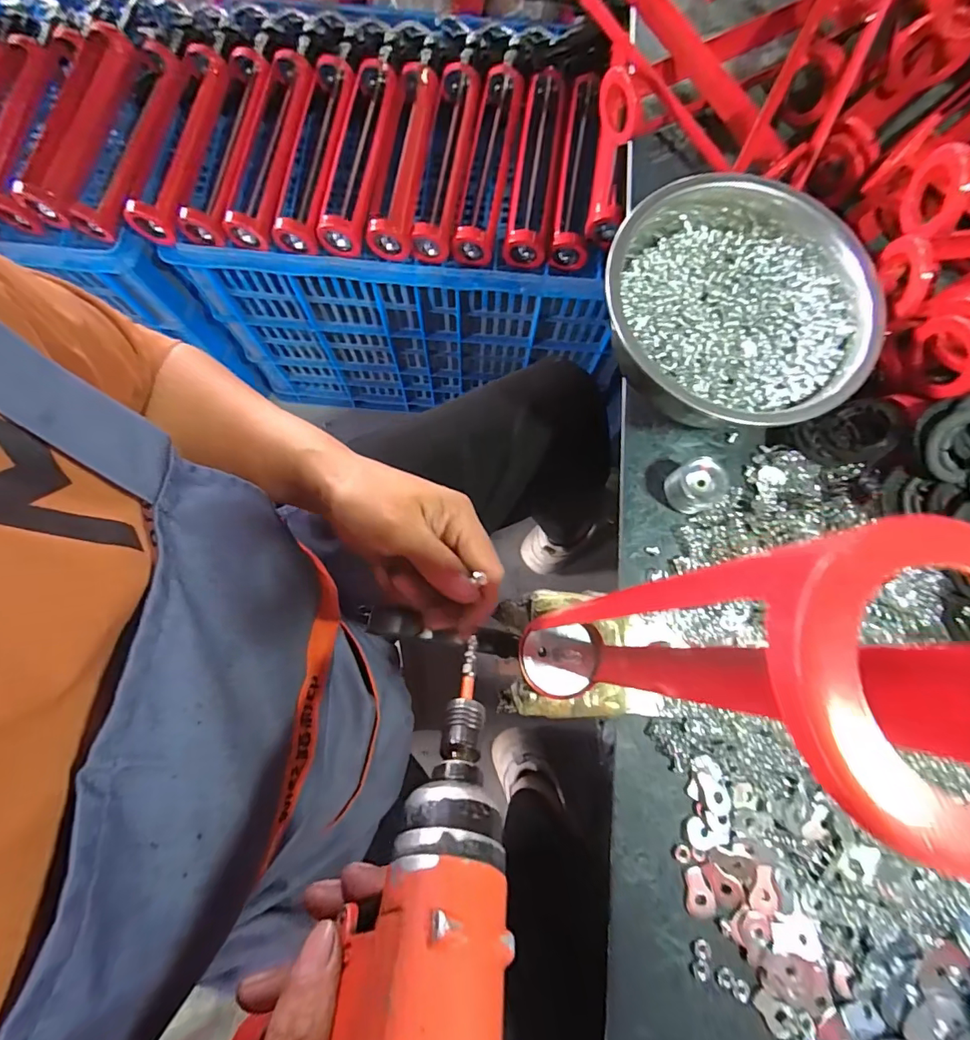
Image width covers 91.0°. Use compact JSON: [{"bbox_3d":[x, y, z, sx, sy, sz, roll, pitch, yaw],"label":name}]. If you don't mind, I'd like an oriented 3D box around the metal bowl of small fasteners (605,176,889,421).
[{"bbox_3d":[0.188,-0.154,0.350,0.185,0.060,0.187,0,78,-2],"label":"metal bowl of small fasteners"}]

